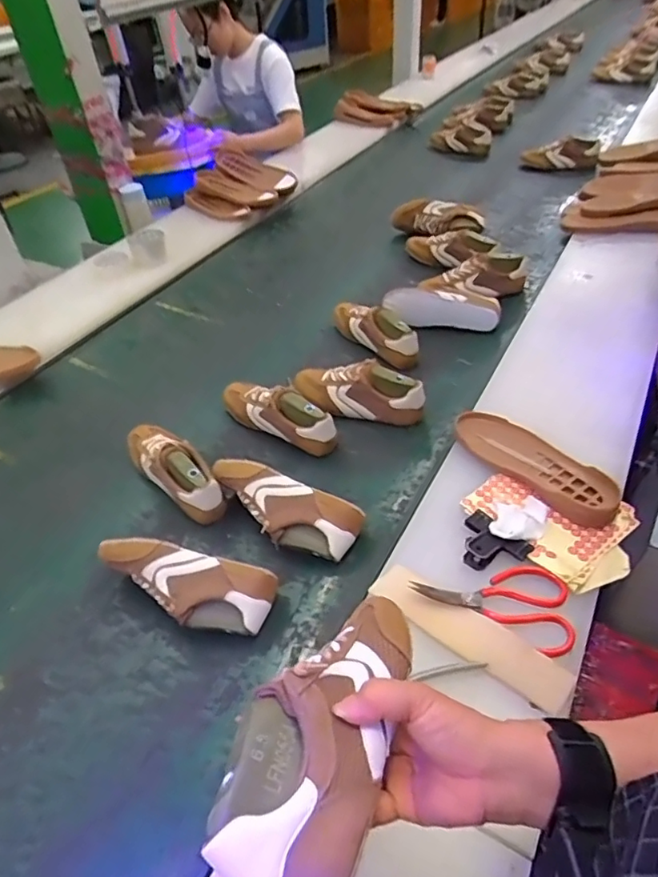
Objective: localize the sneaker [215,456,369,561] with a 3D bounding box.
[{"bbox_3d":[-0.070,0.103,0.803,0.234,0.072,0.081,18,48,22],"label":"sneaker"}]

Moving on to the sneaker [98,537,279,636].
[{"bbox_3d":[-0.190,0.197,0.721,0.233,0.077,0.082,9,45,13],"label":"sneaker"}]

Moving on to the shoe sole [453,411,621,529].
[{"bbox_3d":[0.297,0.032,0.796,0.093,0.024,0.249,-33,51,-27],"label":"shoe sole"}]

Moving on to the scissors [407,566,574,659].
[{"bbox_3d":[0.205,0.181,0.661,0.179,0.014,0.104,21,49,24],"label":"scissors"}]

